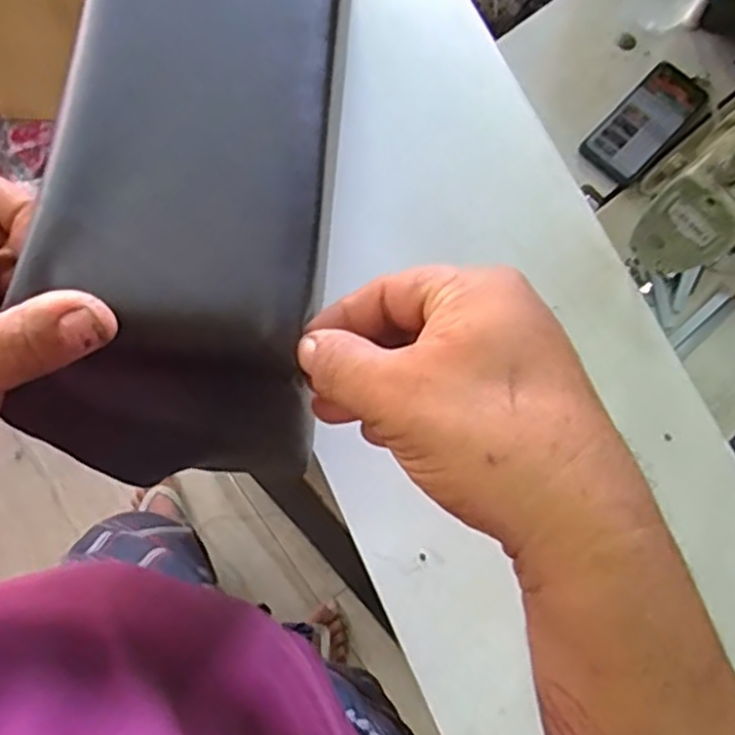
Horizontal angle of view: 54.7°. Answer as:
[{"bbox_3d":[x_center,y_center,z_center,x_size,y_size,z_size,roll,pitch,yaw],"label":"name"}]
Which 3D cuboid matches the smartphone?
[{"bbox_3d":[0.331,-0.288,0.844,0.076,0.006,0.158,44,84,0],"label":"smartphone"}]

